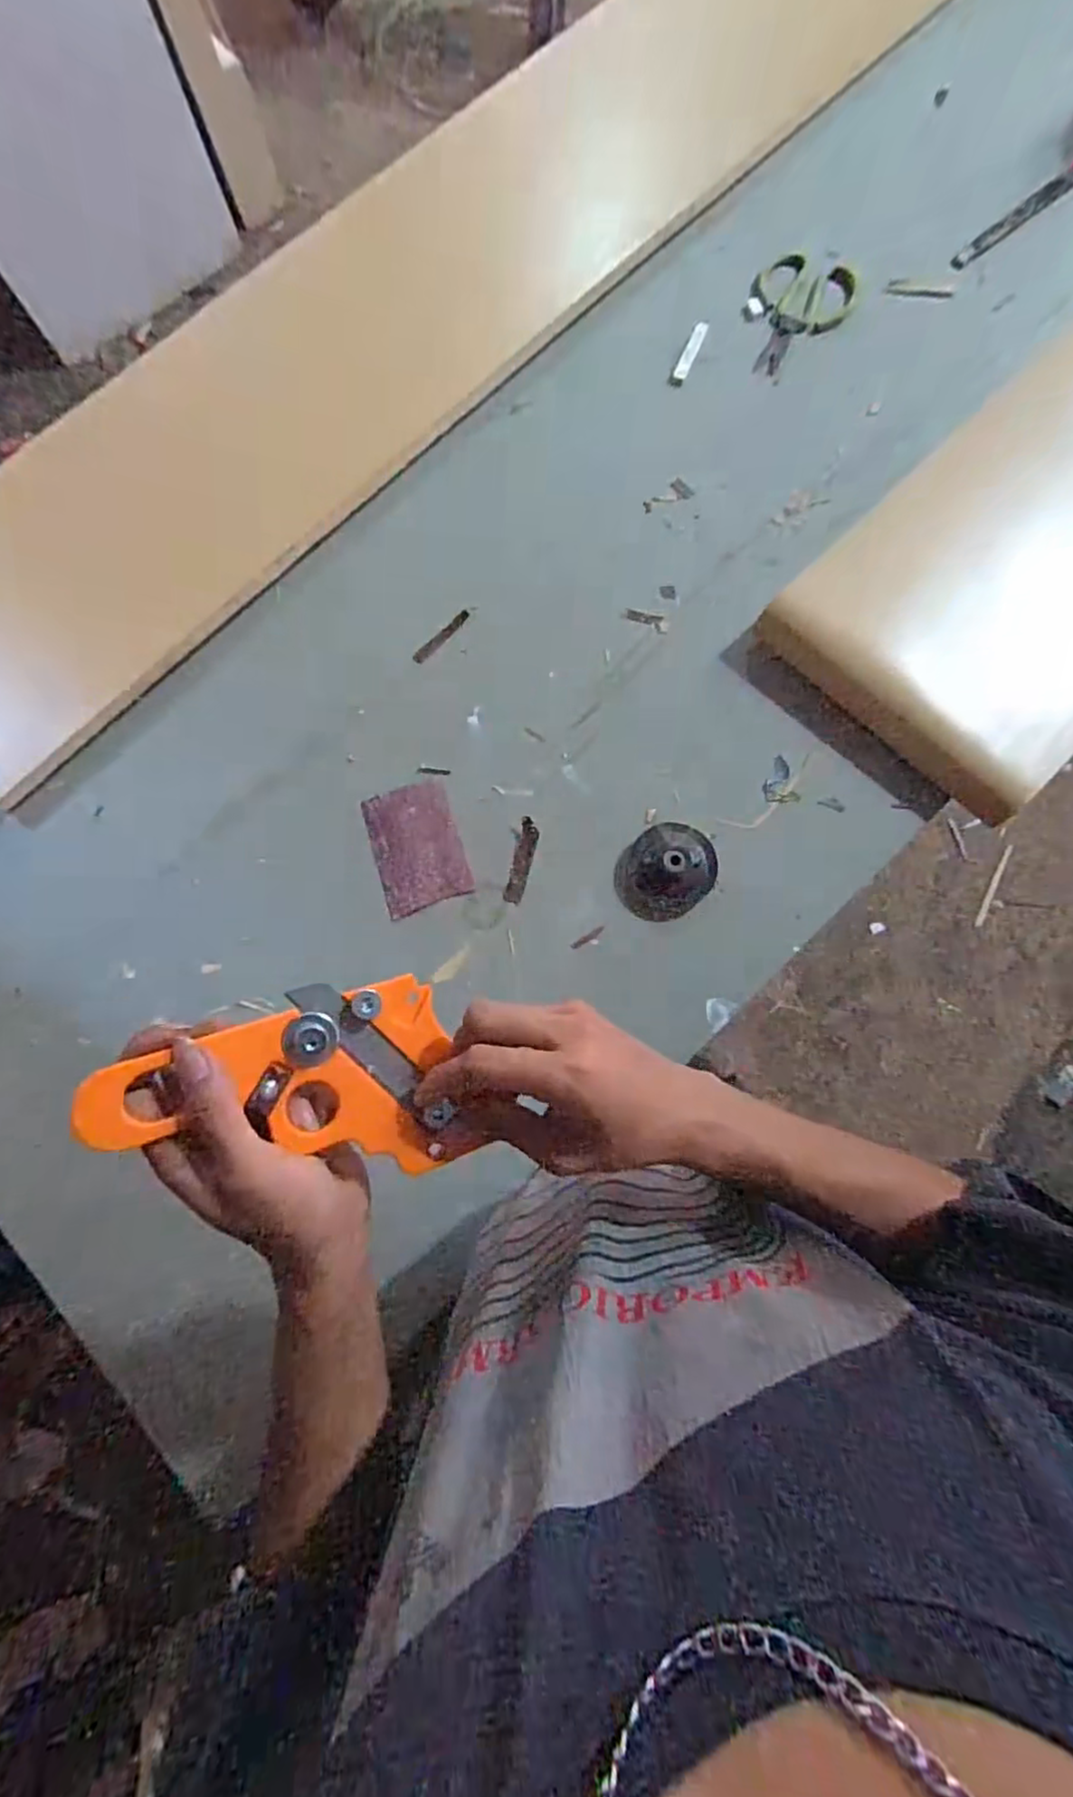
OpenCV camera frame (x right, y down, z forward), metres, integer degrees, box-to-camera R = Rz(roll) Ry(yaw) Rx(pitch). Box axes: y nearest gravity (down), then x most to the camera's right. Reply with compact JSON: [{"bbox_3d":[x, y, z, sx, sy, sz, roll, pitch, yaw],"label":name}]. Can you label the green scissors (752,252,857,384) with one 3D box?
[{"bbox_3d":[0.300,-0.673,0.787,0.107,0.015,0.161,23,81,5],"label":"green scissors"}]

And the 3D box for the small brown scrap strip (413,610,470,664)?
[{"bbox_3d":[-0.100,-0.277,0.719,0.076,0.004,0.014,-44,82,-7],"label":"small brown scrap strip"}]

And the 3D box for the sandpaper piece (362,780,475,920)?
[{"bbox_3d":[-0.118,-0.051,0.669,0.085,0.012,0.121,-16,80,-2],"label":"sandpaper piece"}]

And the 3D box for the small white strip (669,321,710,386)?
[{"bbox_3d":[0.176,-0.627,0.779,0.017,0.004,0.094,24,81,5],"label":"small white strip"}]

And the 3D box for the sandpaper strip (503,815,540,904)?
[{"bbox_3d":[-0.014,-0.037,0.665,0.019,0.008,0.085,14,80,3],"label":"sandpaper strip"}]

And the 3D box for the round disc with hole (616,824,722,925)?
[{"bbox_3d":[0.125,-0.027,0.651,0.096,0.028,0.083,-44,82,-7],"label":"round disc with hole"}]

